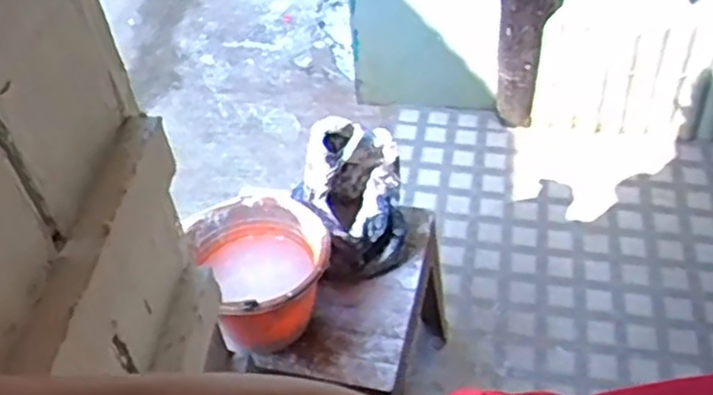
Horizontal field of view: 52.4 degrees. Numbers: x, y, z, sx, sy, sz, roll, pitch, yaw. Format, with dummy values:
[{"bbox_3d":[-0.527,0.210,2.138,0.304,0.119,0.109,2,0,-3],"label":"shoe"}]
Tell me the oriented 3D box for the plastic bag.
[{"bbox_3d":[-0.003,-0.006,1.428,0.192,0.239,0.210,-10,48,-6],"label":"plastic bag"}]

